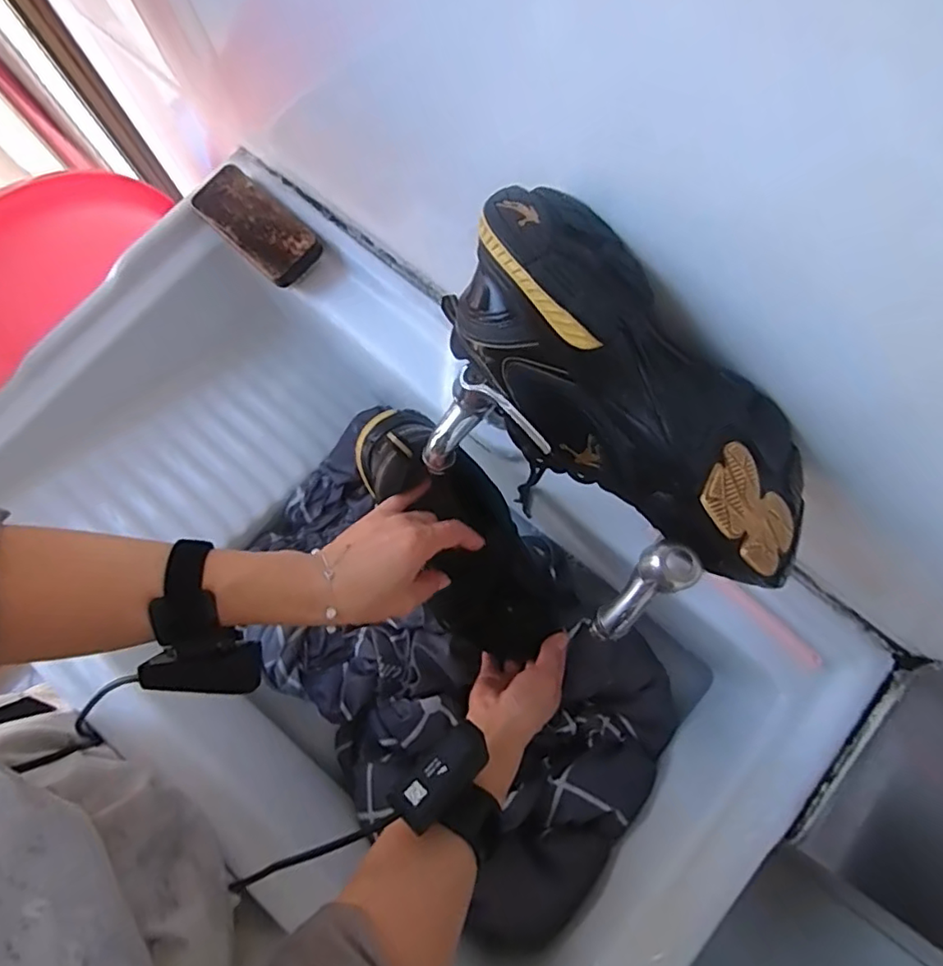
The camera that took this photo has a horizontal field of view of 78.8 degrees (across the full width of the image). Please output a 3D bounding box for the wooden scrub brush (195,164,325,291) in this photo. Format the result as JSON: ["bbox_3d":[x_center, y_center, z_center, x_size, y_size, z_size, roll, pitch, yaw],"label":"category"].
[{"bbox_3d":[-0.218,-0.263,0.585,0.141,0.025,0.060,43,81,9],"label":"wooden scrub brush"}]

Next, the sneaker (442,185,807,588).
[{"bbox_3d":[0.091,-0.048,0.333,0.241,0.101,0.114,45,81,-4],"label":"sneaker"}]

